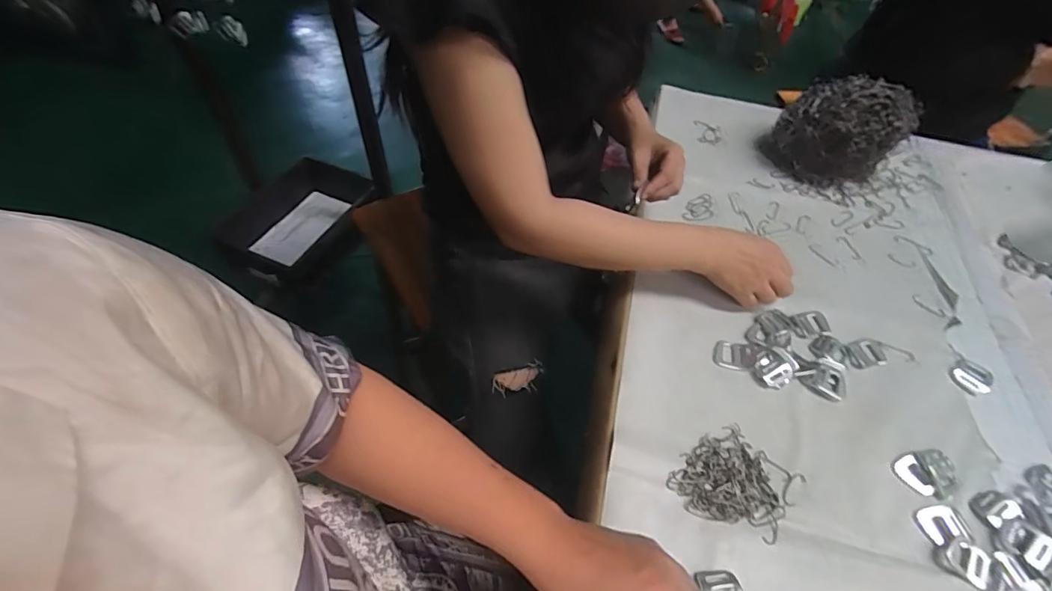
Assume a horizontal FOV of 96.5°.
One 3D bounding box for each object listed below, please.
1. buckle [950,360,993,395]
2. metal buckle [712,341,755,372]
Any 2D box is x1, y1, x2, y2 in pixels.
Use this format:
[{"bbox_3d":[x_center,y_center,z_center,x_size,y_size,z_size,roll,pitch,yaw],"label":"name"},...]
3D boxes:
[{"bbox_3d":[0.515,0.092,0.540,0.045,0.004,0.037,-36,63,-28],"label":"buckle"},{"bbox_3d":[0.236,0.069,0.536,0.046,0.004,0.035,8,51,1],"label":"metal buckle"}]

